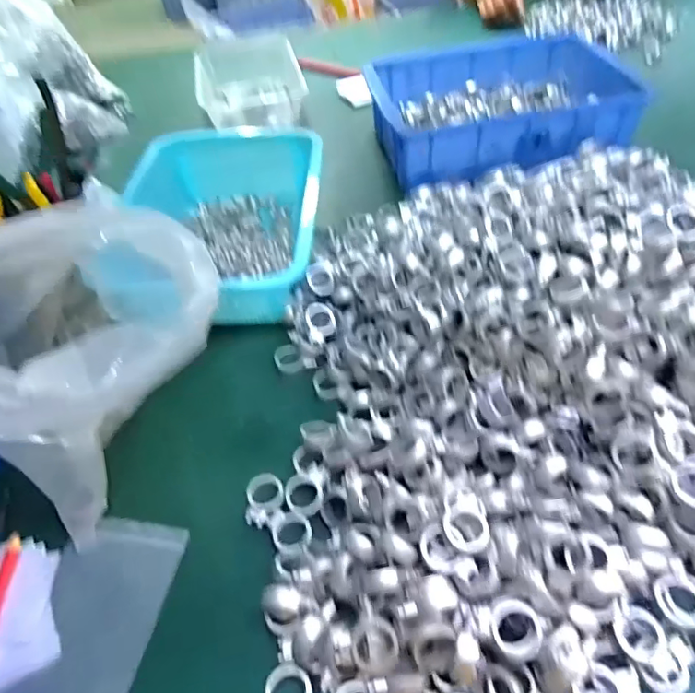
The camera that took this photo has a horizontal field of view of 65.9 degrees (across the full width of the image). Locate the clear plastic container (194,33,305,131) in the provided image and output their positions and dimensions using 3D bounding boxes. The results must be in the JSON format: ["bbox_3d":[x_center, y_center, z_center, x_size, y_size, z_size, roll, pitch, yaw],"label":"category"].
[{"bbox_3d":[-0.144,-0.392,0.798,0.154,0.063,0.192,-10,46,-3],"label":"clear plastic container"}]

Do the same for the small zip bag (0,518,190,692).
[{"bbox_3d":[-0.159,0.171,0.337,0.078,0.008,0.128,7,48,9],"label":"small zip bag"}]

